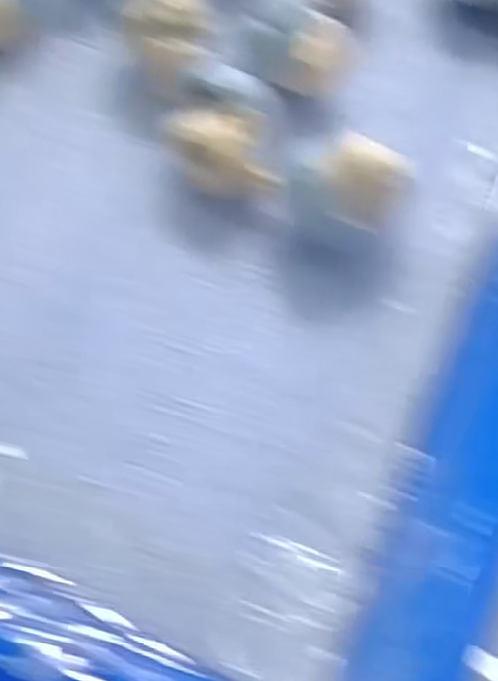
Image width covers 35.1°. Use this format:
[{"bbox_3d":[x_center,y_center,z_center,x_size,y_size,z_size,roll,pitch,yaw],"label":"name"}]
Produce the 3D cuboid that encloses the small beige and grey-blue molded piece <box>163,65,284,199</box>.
[{"bbox_3d":[-0.006,-0.046,0.181,0.023,0.023,0.024,-6,63,-4],"label":"small beige and grey-blue molded piece"}]

